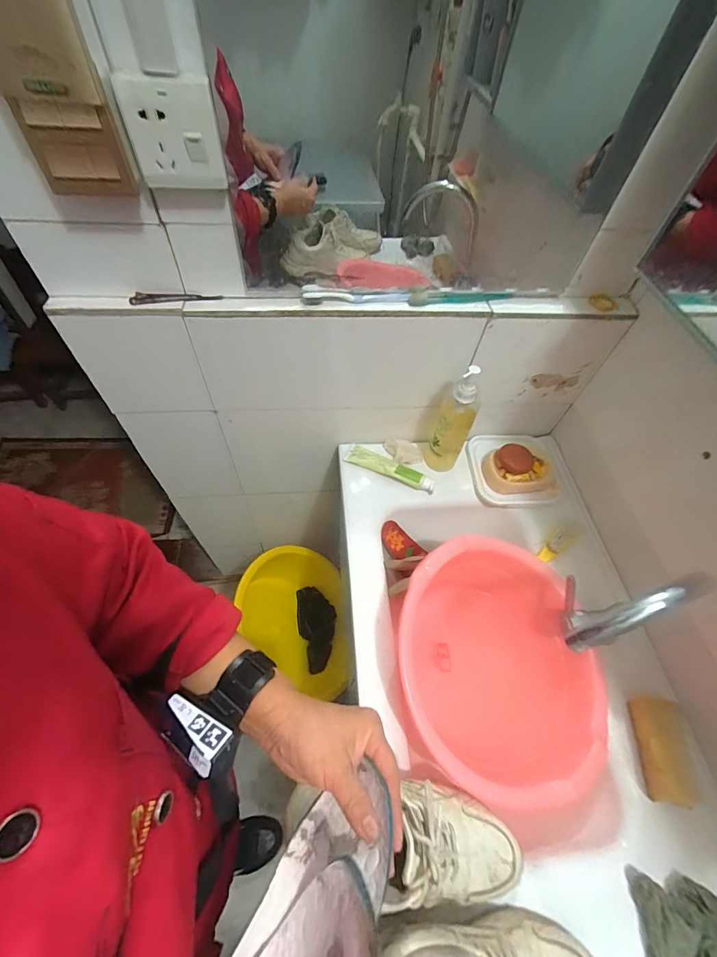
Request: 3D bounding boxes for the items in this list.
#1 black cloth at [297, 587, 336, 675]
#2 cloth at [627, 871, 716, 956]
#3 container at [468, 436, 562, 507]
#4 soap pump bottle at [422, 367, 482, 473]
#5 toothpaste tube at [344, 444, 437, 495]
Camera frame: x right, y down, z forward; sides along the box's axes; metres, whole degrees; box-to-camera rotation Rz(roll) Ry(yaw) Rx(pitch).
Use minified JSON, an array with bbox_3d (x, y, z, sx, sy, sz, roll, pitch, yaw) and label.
[{"bbox_3d":[-0.113,0.416,1.077,0.106,0.056,0.218,-8,72,-10],"label":"black cloth"},{"bbox_3d":[0.376,0.520,0.431,0.106,0.037,0.105,4,56,-2],"label":"cloth"},{"bbox_3d":[0.320,-0.028,0.776,0.173,0.057,0.165,0,56,-5],"label":"container"},{"bbox_3d":[0.177,-0.106,0.710,0.068,0.224,0.056,19,57,8],"label":"soap pump bottle"},{"bbox_3d":[0.061,-0.022,0.769,0.188,0.029,0.043,24,58,11],"label":"toothpaste tube"}]

